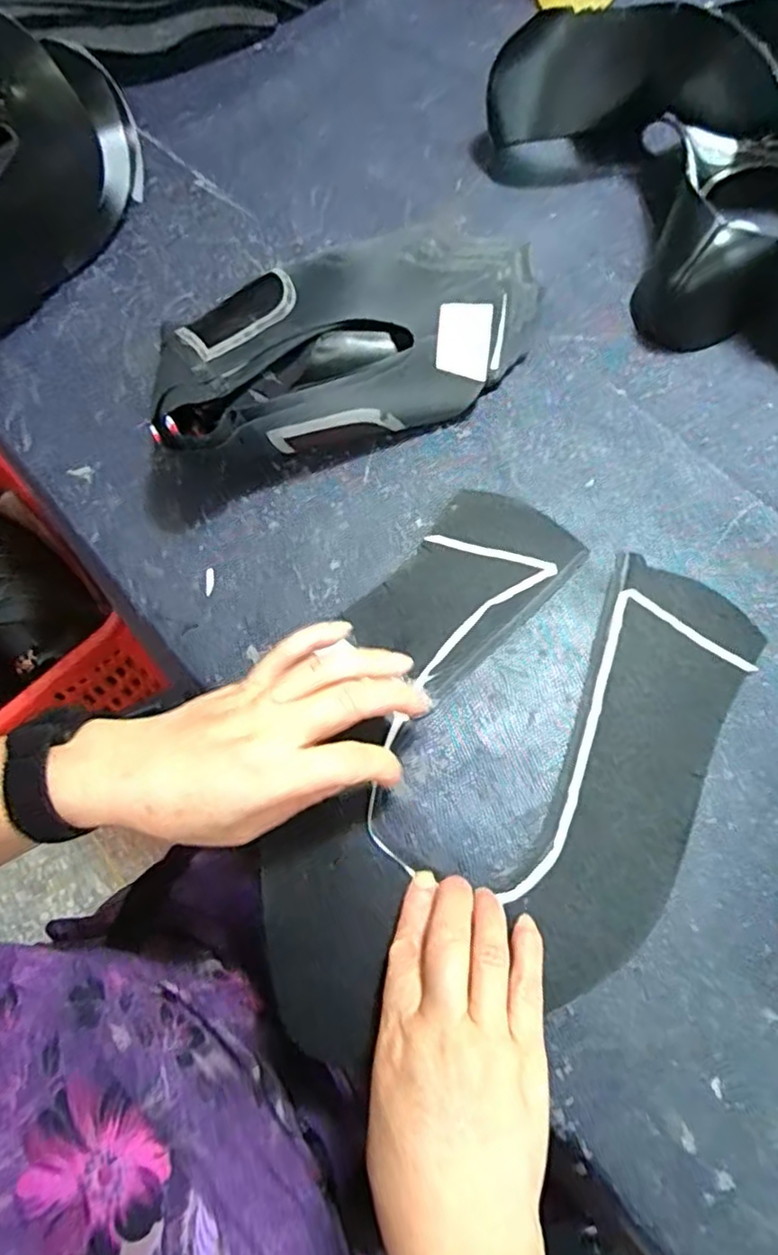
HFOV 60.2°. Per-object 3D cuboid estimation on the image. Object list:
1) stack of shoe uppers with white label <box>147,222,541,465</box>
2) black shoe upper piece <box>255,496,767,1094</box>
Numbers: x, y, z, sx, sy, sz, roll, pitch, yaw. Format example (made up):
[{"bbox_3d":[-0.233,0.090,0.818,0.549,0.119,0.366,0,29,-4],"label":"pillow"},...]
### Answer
[{"bbox_3d":[-0.022,-0.192,0.409,0.260,0.062,0.161,-21,68,-7],"label":"stack of shoe uppers with white label"},{"bbox_3d":[0.048,0.073,0.336,0.187,0.024,0.287,28,71,13],"label":"black shoe upper piece"}]

